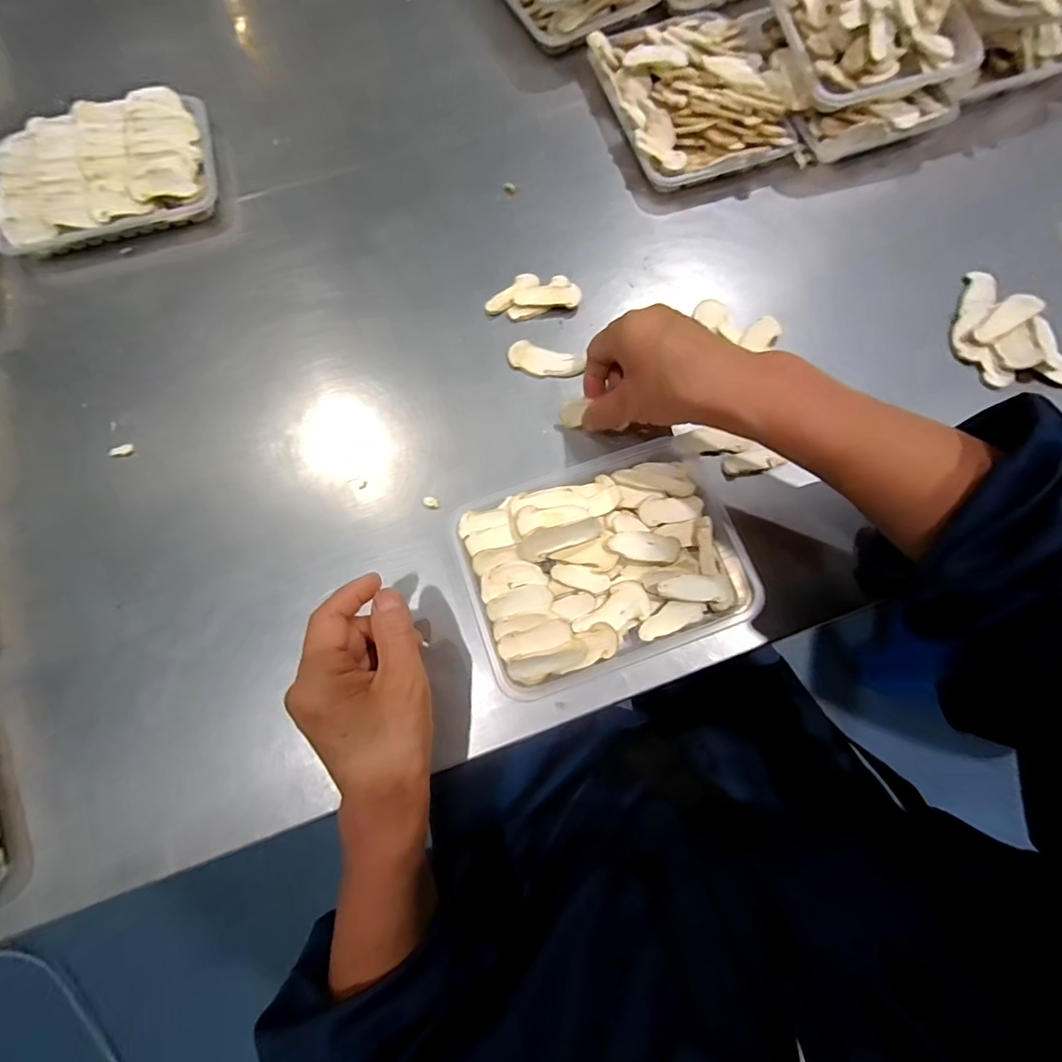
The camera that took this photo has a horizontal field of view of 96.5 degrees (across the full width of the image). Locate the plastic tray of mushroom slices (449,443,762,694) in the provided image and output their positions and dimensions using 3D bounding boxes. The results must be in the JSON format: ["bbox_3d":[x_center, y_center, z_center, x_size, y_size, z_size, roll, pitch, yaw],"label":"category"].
[{"bbox_3d":[0.048,0.019,0.316,0.180,0.032,0.136,-19,77,-5],"label":"plastic tray of mushroom slices"}]

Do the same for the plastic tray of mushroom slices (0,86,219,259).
[{"bbox_3d":[-0.366,-0.312,0.409,0.178,0.030,0.117,-18,77,-4],"label":"plastic tray of mushroom slices"}]

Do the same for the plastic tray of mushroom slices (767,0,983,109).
[{"bbox_3d":[0.273,-0.435,0.385,0.138,0.051,0.161,-13,76,-3],"label":"plastic tray of mushroom slices"}]

